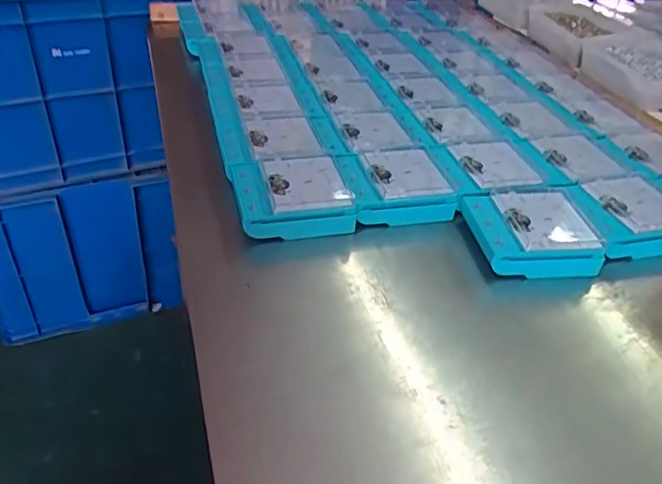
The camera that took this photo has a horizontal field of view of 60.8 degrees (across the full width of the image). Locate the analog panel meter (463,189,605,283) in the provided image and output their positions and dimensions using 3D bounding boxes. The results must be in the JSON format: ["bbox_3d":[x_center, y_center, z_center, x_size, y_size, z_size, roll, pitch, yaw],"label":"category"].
[{"bbox_3d":[0.201,-0.011,0.575,0.121,0.039,0.105,-1,38,-8],"label":"analog panel meter"}]

